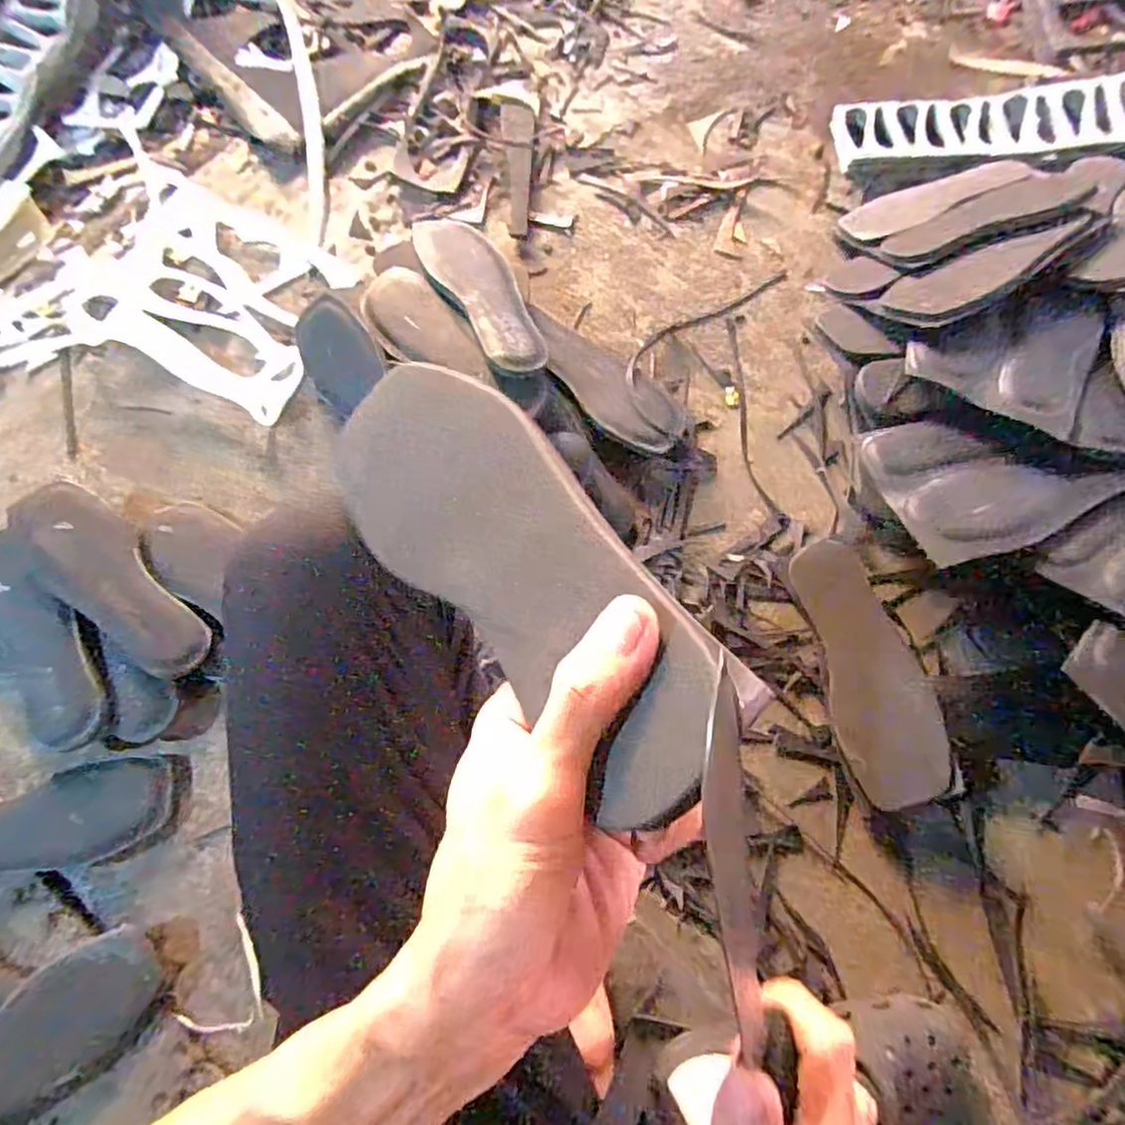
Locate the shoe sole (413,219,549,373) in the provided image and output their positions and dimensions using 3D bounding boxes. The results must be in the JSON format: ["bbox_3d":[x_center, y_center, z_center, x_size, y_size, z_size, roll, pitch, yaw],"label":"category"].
[{"bbox_3d":[-0.088,-0.294,0.711,0.078,0.034,0.231,-27,75,-8],"label":"shoe sole"}]

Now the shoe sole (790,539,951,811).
[{"bbox_3d":[0.312,0.107,0.670,0.102,0.021,0.260,-9,74,-2],"label":"shoe sole"}]

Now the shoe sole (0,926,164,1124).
[{"bbox_3d":[-0.452,0.405,0.538,0.226,0.035,0.081,-33,76,-26],"label":"shoe sole"}]

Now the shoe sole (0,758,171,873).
[{"bbox_3d":[-0.495,0.244,0.606,0.248,0.017,0.082,-13,74,-3],"label":"shoe sole"}]

